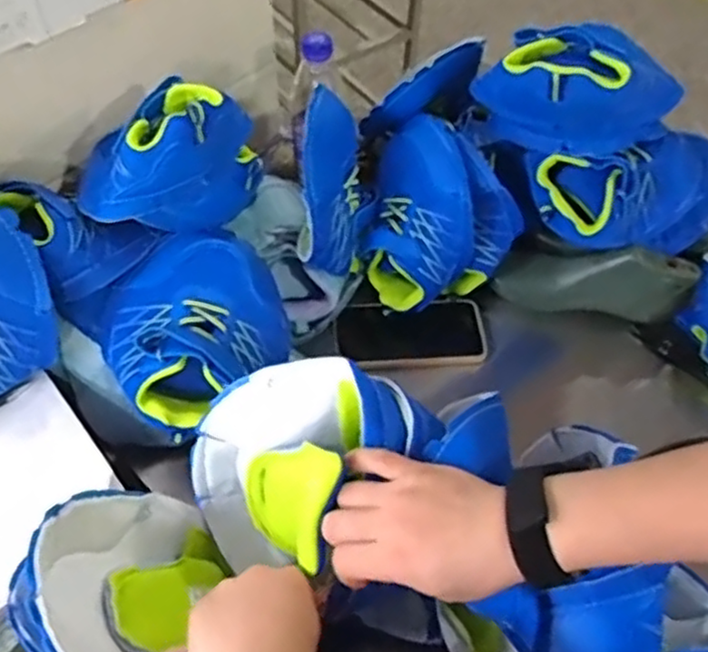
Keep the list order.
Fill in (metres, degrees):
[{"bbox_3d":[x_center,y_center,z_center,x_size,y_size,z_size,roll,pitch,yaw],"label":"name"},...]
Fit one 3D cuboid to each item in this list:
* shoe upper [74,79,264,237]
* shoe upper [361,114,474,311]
[{"bbox_3d":[-0.158,-0.142,0.609,0.167,0.121,0.083,-37,63,-25],"label":"shoe upper"},{"bbox_3d":[0.075,-0.114,0.728,0.117,0.080,0.194,9,91,33],"label":"shoe upper"}]

